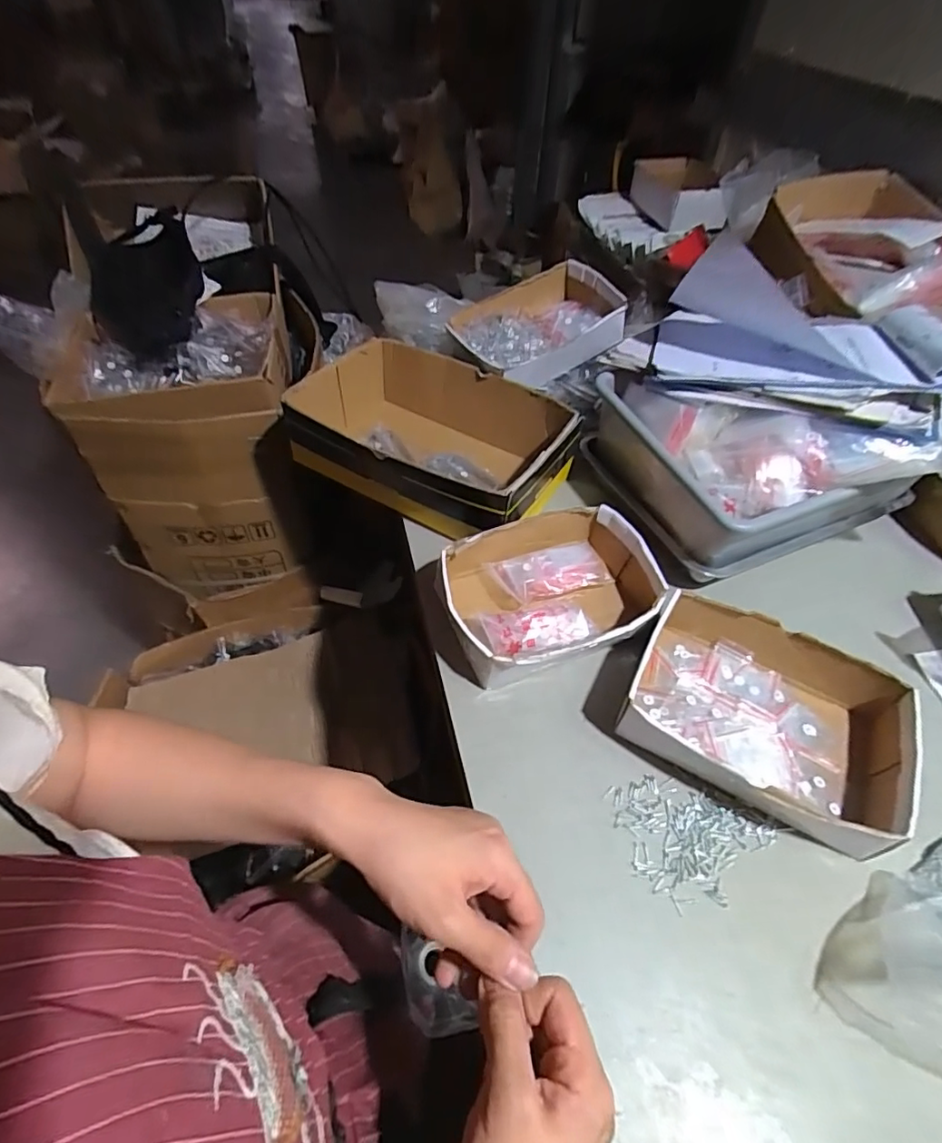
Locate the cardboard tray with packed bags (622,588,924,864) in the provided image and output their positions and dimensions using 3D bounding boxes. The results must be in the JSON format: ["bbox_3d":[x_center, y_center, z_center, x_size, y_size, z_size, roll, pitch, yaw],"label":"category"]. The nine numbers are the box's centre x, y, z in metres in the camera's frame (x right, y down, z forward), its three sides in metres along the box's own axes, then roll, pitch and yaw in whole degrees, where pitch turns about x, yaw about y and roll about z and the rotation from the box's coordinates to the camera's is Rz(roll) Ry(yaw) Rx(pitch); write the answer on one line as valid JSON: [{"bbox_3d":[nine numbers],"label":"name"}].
[{"bbox_3d":[0.283,0.139,0.531,0.240,0.063,0.185,28,54,20],"label":"cardboard tray with packed bags"}]

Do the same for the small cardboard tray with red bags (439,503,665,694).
[{"bbox_3d":[0.089,0.022,0.614,0.238,0.063,0.181,-12,51,-12],"label":"small cardboard tray with red bags"}]

